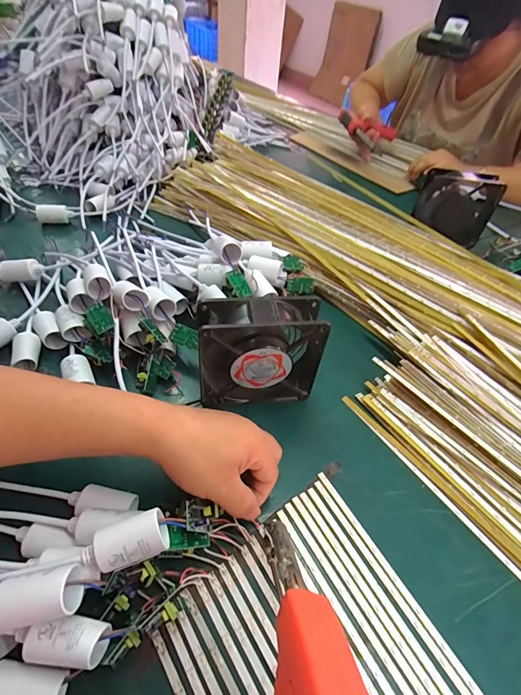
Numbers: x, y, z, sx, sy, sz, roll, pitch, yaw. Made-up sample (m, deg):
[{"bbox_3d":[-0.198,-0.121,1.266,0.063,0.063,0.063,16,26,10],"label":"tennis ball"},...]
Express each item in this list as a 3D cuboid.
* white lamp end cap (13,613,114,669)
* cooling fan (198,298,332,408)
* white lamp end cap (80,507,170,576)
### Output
[{"bbox_3d":[-0.121,0.180,0.229,0.050,0.019,0.023,9,47,1],"label":"white lamp end cap"},{"bbox_3d":[0.000,0.002,0.372,0.122,0.103,0.040,-2,48,-9],"label":"cooling fan"},{"bbox_3d":[-0.089,0.130,0.246,0.053,0.023,0.026,-14,51,-19],"label":"white lamp end cap"}]

